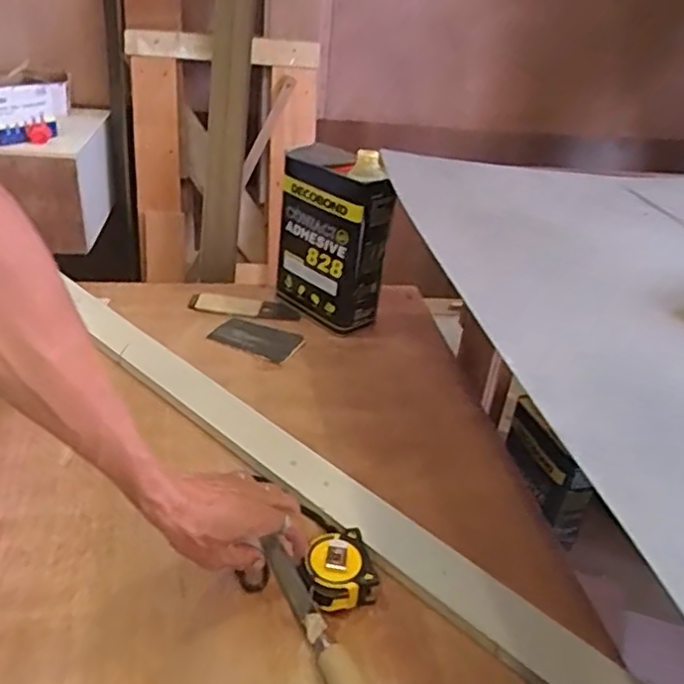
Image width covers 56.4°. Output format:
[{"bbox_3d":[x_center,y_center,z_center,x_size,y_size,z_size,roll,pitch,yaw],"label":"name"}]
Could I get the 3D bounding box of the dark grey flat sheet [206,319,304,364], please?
[{"bbox_3d":[-0.140,-0.005,1.032,0.135,0.006,0.093,16,31,12],"label":"dark grey flat sheet"}]

